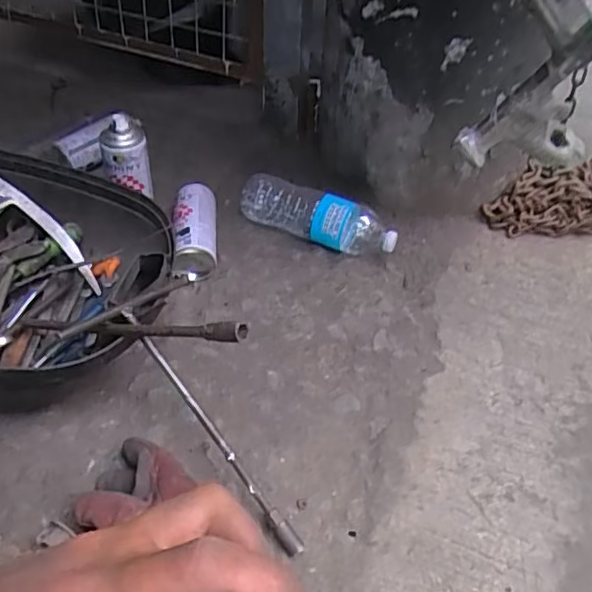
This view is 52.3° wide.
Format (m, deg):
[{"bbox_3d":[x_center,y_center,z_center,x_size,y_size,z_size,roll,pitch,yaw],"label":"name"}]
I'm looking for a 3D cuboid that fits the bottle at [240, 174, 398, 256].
[{"bbox_3d":[0.033,-0.125,0.964,0.258,0.085,0.077,12,44,7],"label":"bottle"}]

